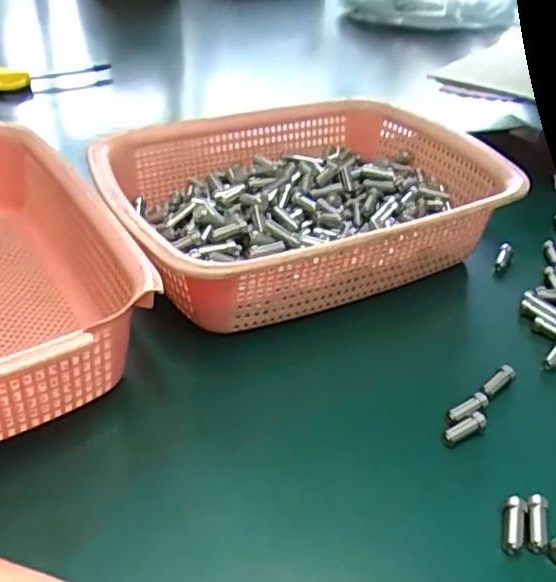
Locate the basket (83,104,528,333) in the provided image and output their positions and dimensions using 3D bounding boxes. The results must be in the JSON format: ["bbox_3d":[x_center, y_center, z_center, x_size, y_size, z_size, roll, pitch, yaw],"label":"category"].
[{"bbox_3d":[0.018,-0.068,0.477,0.282,0.071,0.200,-17,41,-24],"label":"basket"}]

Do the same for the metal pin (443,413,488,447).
[{"bbox_3d":[0.105,0.077,0.349,0.029,0.009,0.008,-19,42,-26],"label":"metal pin"}]

